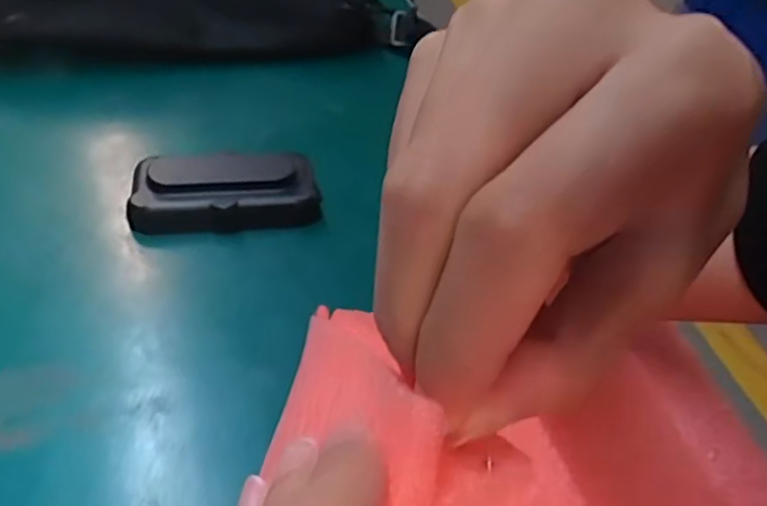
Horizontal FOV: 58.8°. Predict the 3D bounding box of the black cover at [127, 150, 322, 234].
[{"bbox_3d":[-0.092,-0.036,0.401,0.106,0.030,0.040,-3,54,-10],"label":"black cover"}]

